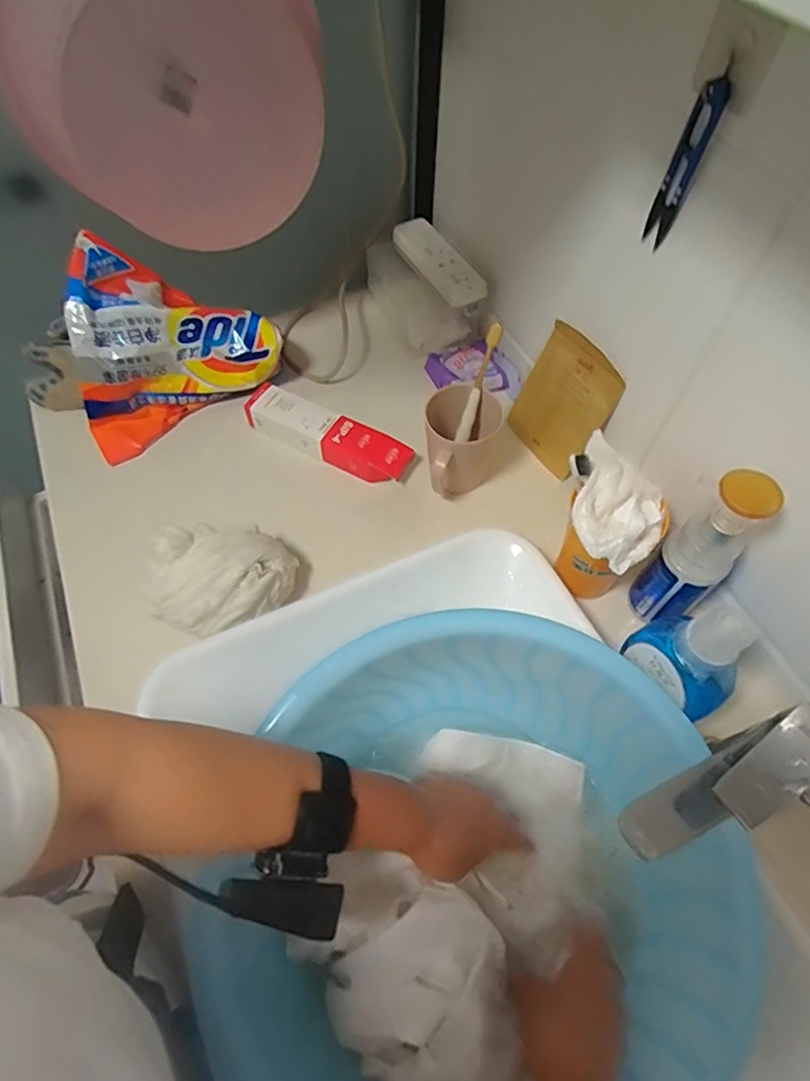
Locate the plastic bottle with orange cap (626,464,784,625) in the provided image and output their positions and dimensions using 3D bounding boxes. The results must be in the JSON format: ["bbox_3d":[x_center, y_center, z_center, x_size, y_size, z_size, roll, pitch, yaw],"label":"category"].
[{"bbox_3d":[0.257,0.015,0.497,0.047,0.193,0.056,-38,67,-21],"label":"plastic bottle with orange cap"}]

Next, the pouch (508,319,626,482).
[{"bbox_3d":[0.181,-0.155,0.650,0.013,0.153,0.112,-20,61,-29],"label":"pouch"}]

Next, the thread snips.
[{"bbox_3d":[0.210,-0.281,0.430,0.009,0.122,0.022,-33,70,-12],"label":"thread snips"}]

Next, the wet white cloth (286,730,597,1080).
[{"bbox_3d":[0.054,0.266,0.439,0.173,0.079,0.260,33,64,18],"label":"wet white cloth"}]

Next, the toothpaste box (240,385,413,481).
[{"bbox_3d":[-0.097,-0.126,0.689,0.217,0.043,0.053,26,62,14],"label":"toothpaste box"}]

